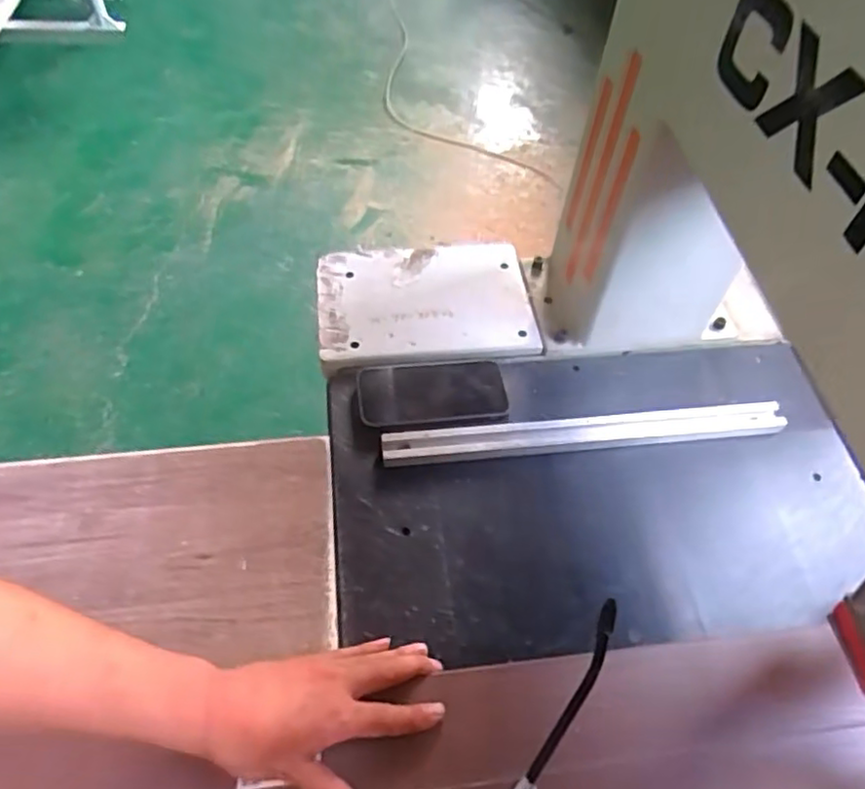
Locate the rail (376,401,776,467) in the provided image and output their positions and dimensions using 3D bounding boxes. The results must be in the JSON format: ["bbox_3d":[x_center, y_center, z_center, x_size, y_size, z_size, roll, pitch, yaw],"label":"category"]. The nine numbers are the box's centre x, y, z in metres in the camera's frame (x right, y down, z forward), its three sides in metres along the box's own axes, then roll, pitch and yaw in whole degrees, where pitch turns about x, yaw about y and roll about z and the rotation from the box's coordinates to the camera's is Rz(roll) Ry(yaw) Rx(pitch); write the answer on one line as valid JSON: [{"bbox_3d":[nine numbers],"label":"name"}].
[{"bbox_3d":[0.160,0.040,0.677,0.423,0.015,0.034,-4,56,-6],"label":"rail"}]

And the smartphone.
[{"bbox_3d":[0.000,-0.003,0.691,0.156,0.011,0.080,-3,55,-5],"label":"smartphone"}]

